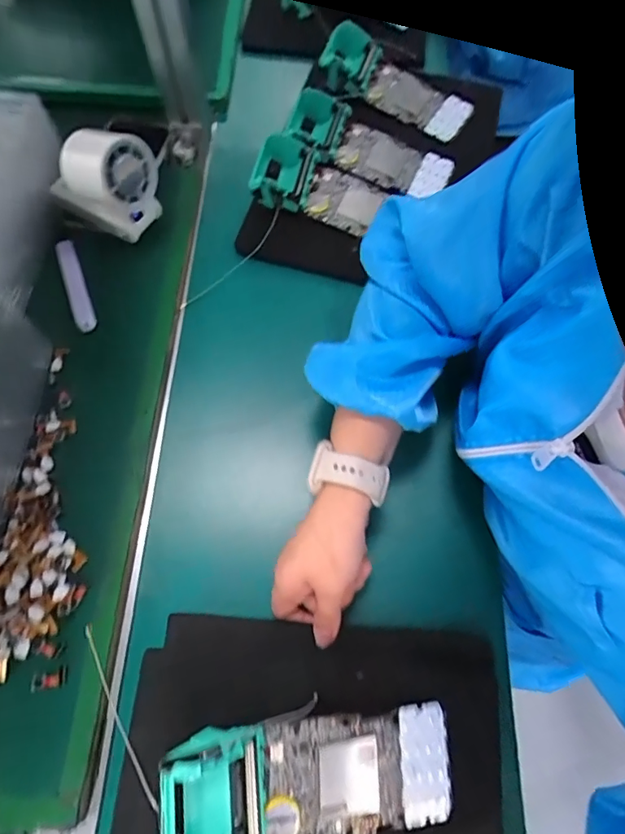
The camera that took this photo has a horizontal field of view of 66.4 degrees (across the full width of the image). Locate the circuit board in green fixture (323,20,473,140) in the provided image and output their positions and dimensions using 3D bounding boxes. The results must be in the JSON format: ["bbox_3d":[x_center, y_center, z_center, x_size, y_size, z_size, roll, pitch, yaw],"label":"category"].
[{"bbox_3d":[0.096,-0.397,0.566,0.178,0.045,0.099,37,71,13],"label":"circuit board in green fixture"}]

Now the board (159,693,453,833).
[{"bbox_3d":[0.004,0.221,0.287,0.188,0.041,0.073,9,64,-28],"label":"board"}]

